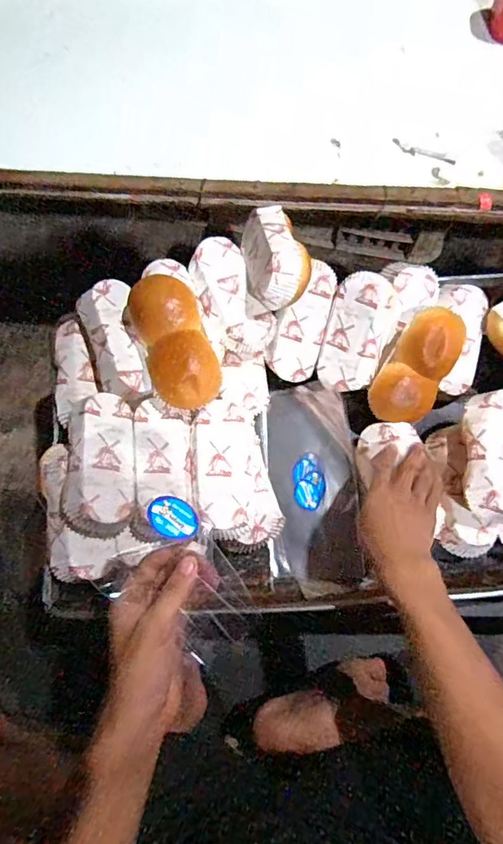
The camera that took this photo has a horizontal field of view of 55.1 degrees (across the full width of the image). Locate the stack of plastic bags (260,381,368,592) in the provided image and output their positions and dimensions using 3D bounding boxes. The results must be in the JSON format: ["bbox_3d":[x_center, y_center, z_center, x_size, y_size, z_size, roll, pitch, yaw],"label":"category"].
[{"bbox_3d":[0.076,0.077,0.599,0.108,0.038,0.247,-3,73,0],"label":"stack of plastic bags"}]

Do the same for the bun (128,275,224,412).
[{"bbox_3d":[-0.079,-0.083,0.520,0.077,0.063,0.139,-22,74,-6],"label":"bun"}]

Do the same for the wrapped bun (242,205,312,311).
[{"bbox_3d":[0.026,-0.192,0.562,0.044,0.071,0.133,9,50,-28],"label":"wrapped bun"}]

